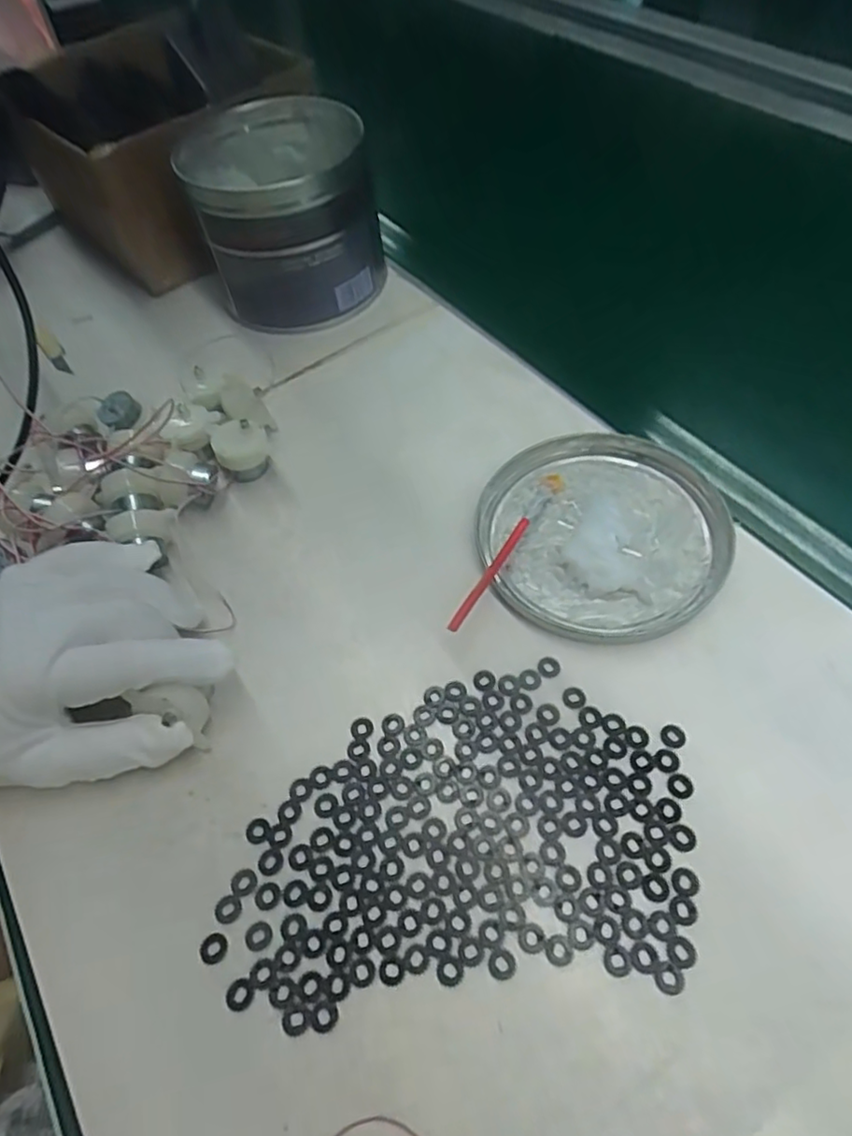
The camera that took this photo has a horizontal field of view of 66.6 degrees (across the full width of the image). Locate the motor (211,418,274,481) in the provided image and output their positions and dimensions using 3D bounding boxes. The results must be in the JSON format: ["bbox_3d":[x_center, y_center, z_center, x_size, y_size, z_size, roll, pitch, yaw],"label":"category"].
[{"bbox_3d":[-0.111,-0.071,0.393,0.031,0.032,0.028,-22,57,-10],"label":"motor"}]

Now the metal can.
[{"bbox_3d":[-0.099,-0.256,0.472,0.124,0.100,0.136,-13,56,-4],"label":"metal can"}]

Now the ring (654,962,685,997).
[{"bbox_3d":[0.090,0.151,0.239,0.011,0.004,0.011,-2,56,4],"label":"ring"}]

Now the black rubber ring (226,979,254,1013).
[{"bbox_3d":[-0.070,0.161,0.244,0.010,0.004,0.011,-2,56,4],"label":"black rubber ring"}]

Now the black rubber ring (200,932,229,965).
[{"bbox_3d":[-0.083,0.149,0.254,0.010,0.004,0.011,-2,56,4],"label":"black rubber ring"}]

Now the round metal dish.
[{"bbox_3d":[0.095,-0.021,0.351,0.125,0.011,0.127,-2,56,4],"label":"round metal dish"}]

